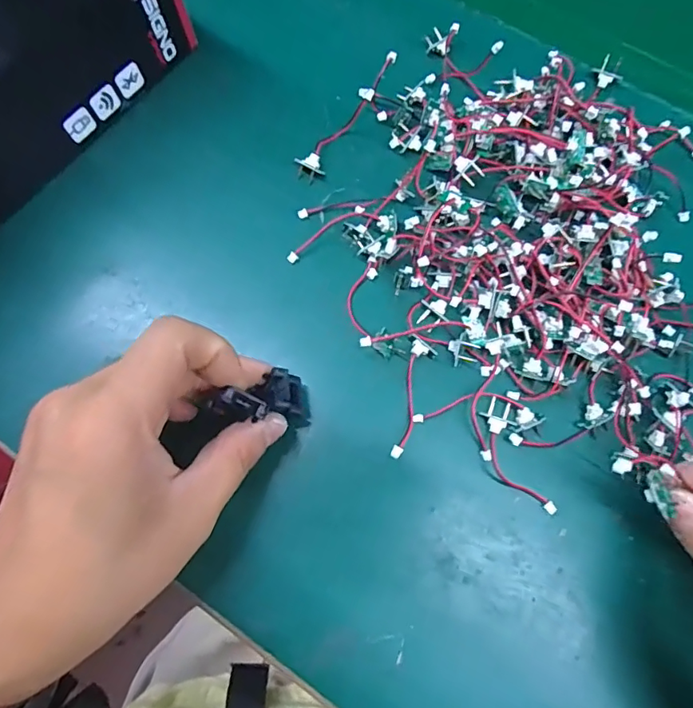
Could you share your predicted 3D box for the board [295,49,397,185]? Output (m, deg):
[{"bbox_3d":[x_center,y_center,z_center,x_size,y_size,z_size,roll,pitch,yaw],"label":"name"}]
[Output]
[{"bbox_3d":[0.003,-0.136,0.275,0.014,0.010,0.099,30,77,9],"label":"board"}]

